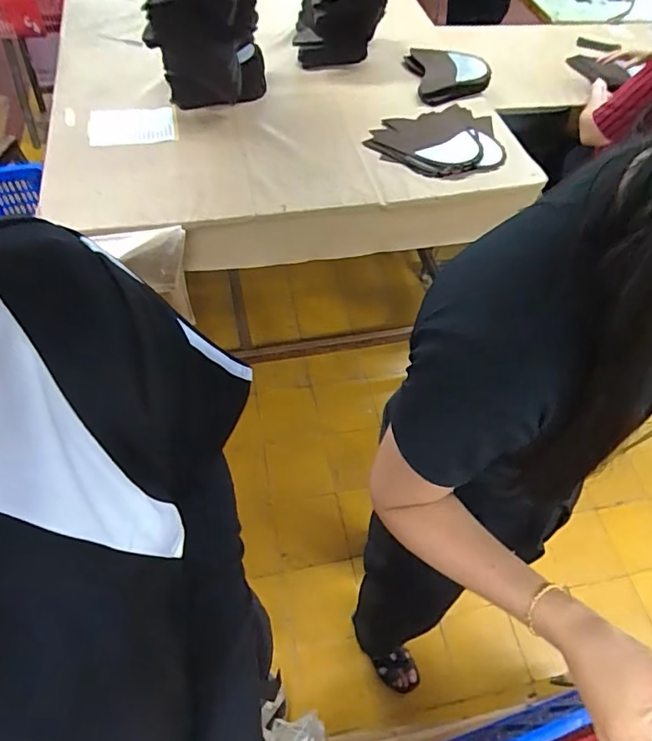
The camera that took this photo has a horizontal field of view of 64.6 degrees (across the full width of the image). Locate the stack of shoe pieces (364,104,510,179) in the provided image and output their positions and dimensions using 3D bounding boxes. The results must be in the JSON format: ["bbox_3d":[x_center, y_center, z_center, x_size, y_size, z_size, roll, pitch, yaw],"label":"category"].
[{"bbox_3d":[0.313,-0.615,1.394,0.389,0.039,0.295,-16,59,-14],"label":"stack of shoe pieces"}]

